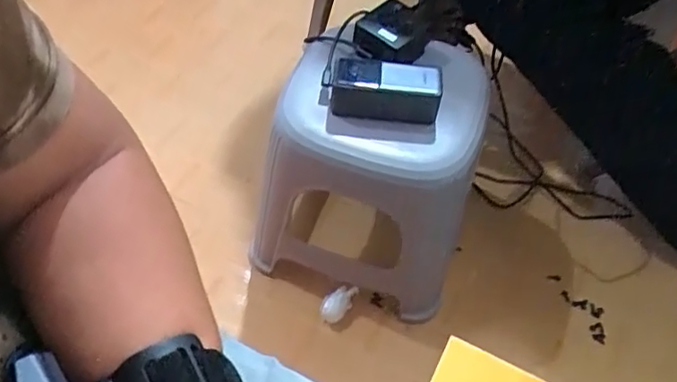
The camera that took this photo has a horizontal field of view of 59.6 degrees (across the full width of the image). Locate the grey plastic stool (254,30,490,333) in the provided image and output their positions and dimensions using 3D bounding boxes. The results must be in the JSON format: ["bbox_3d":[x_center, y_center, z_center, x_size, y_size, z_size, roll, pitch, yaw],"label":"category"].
[{"bbox_3d":[0.050,-0.040,0.935,0.305,0.316,0.333,16,55,7],"label":"grey plastic stool"}]

